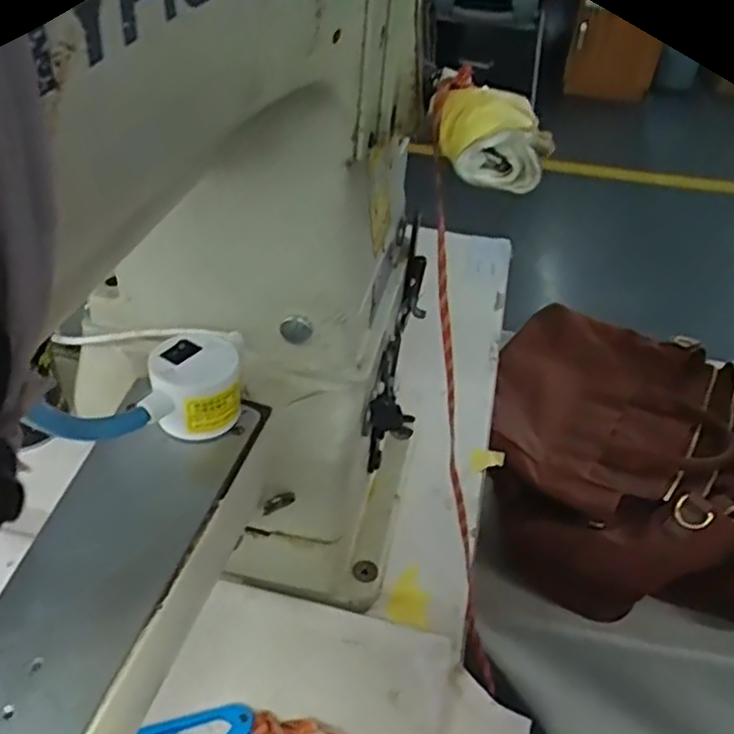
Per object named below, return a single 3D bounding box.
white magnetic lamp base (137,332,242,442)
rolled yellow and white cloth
[{"bbox_3d":[-0.072,0.009,0.299,0.036,0.032,0.033,2,40,-2],"label":"white magnetic lamp base"},{"bbox_3d":[0.048,-0.089,0.270,0.042,0.026,0.035,8,40,4],"label":"rolled yellow and white cloth"}]

